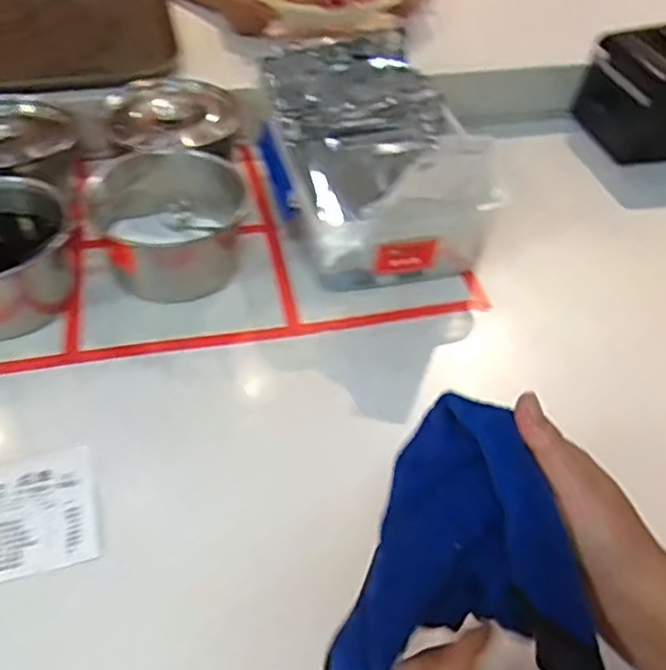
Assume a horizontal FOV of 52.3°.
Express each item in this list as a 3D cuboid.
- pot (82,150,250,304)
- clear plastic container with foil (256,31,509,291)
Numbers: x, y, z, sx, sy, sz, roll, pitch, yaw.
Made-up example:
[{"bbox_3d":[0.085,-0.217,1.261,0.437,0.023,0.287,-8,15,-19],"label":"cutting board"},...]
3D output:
[{"bbox_3d":[-0.163,-0.113,0.673,0.119,0.108,0.120,2,46,-2],"label":"pot"},{"bbox_3d":[0.032,-0.196,0.730,0.200,0.145,0.288,-5,46,-10],"label":"clear plastic container with foil"}]

